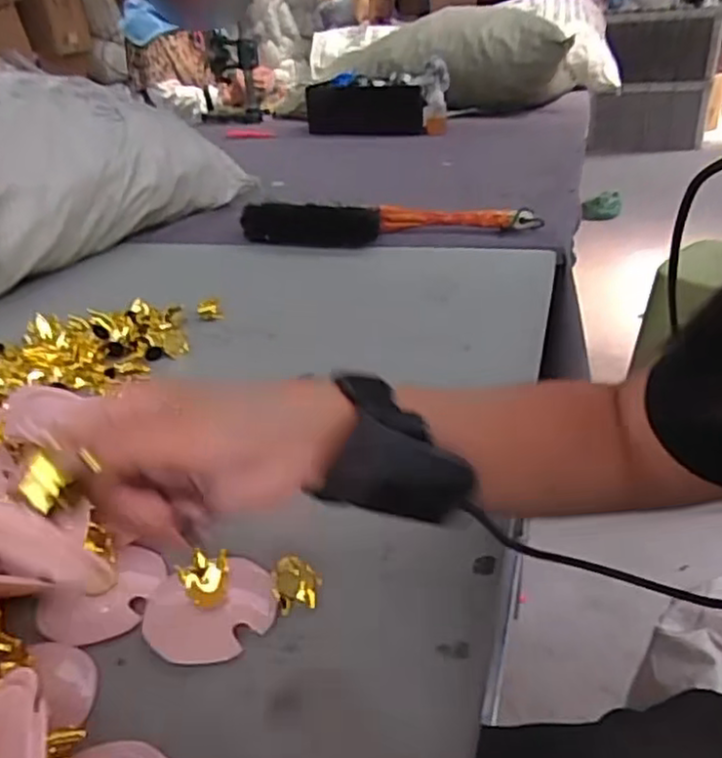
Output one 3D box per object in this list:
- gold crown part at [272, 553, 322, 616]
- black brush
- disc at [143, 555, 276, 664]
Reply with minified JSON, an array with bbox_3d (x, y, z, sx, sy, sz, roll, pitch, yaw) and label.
[{"bbox_3d":[-0.039,0.122,0.404,0.027,0.024,0.022,-13,31,-15],"label":"gold crown part"},{"bbox_3d":[0.034,-0.224,1.009,0.440,0.068,0.062,1,30,8],"label":"black brush"},{"bbox_3d":[-0.089,0.137,0.396,0.075,0.012,0.060,-11,41,-10],"label":"disc"}]

